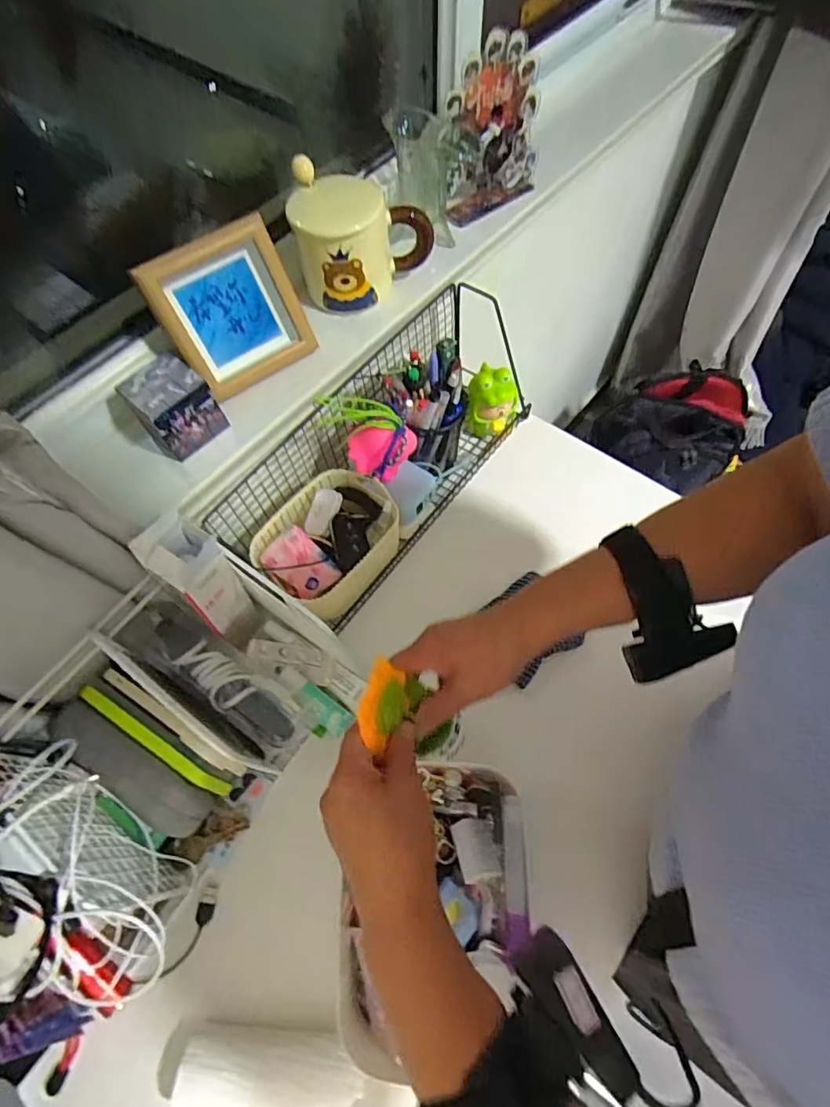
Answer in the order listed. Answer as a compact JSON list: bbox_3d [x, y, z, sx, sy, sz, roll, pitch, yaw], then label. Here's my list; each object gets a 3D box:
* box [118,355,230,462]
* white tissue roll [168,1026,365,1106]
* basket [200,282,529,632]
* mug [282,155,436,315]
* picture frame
[{"bbox_3d":[-0.210,-0.128,0.462,0.062,0.057,0.054,-36,68,-15],"label":"box"},{"bbox_3d":[-0.110,0.398,0.405,0.136,0.031,0.044,0,64,1],"label":"white tissue roll"},{"bbox_3d":[-0.031,-0.103,0.593,0.134,0.161,0.380,36,70,17],"label":"basket"},{"bbox_3d":[-0.051,-0.305,0.519,0.132,0.094,0.089,3,64,3],"label":"mug"},{"bbox_3d":[-0.163,-0.216,0.471,0.115,0.118,0.023,-36,38,-15],"label":"picture frame"}]

